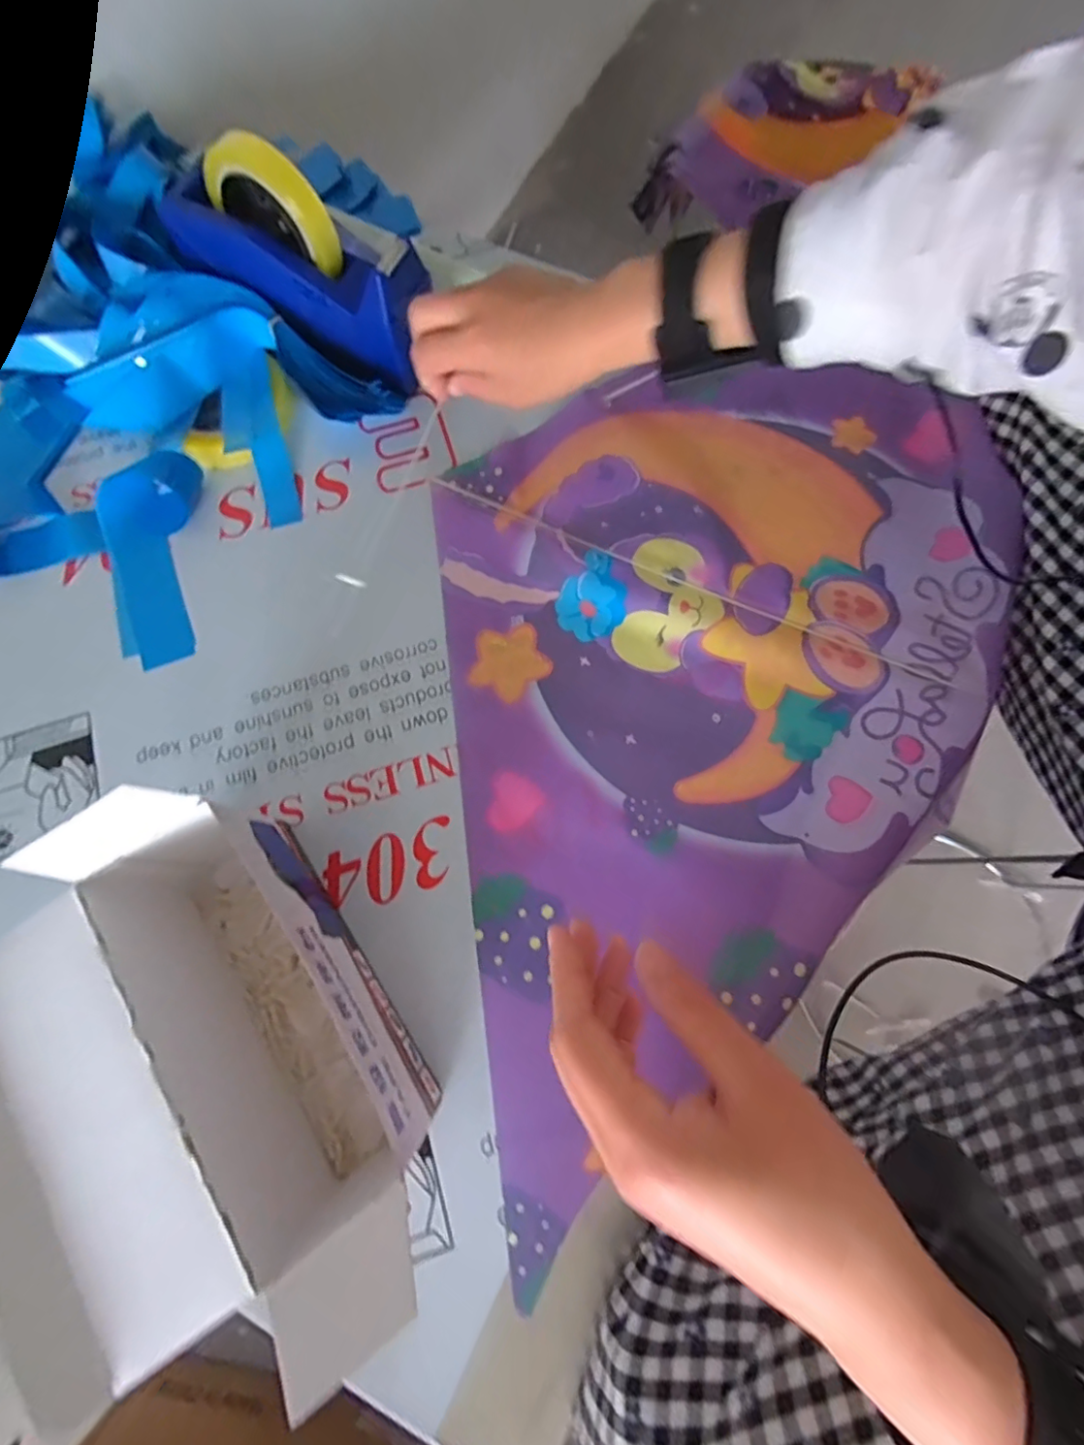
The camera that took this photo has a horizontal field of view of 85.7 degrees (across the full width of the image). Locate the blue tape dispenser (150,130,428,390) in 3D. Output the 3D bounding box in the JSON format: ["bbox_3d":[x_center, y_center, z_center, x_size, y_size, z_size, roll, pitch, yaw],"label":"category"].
[{"bbox_3d":[-0.193,-0.359,0.463,0.202,0.127,0.069,23,76,8],"label":"blue tape dispenser"}]

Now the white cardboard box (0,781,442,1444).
[{"bbox_3d":[-0.181,0.190,0.317,0.177,0.125,0.259,-31,77,-6],"label":"white cardboard box"}]

